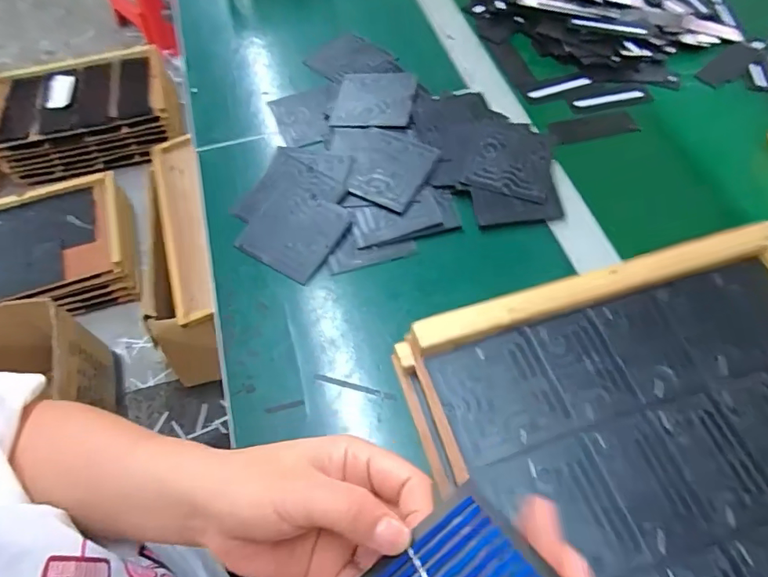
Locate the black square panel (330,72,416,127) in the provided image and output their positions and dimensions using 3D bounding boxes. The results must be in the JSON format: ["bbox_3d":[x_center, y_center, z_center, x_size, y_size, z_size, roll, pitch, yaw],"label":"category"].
[{"bbox_3d":[-0.011,-0.198,0.500,0.081,0.004,0.076,5,62,14],"label":"black square panel"}]

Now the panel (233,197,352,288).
[{"bbox_3d":[-0.082,-0.052,0.431,0.082,0.006,0.077,27,74,17],"label":"panel"}]

